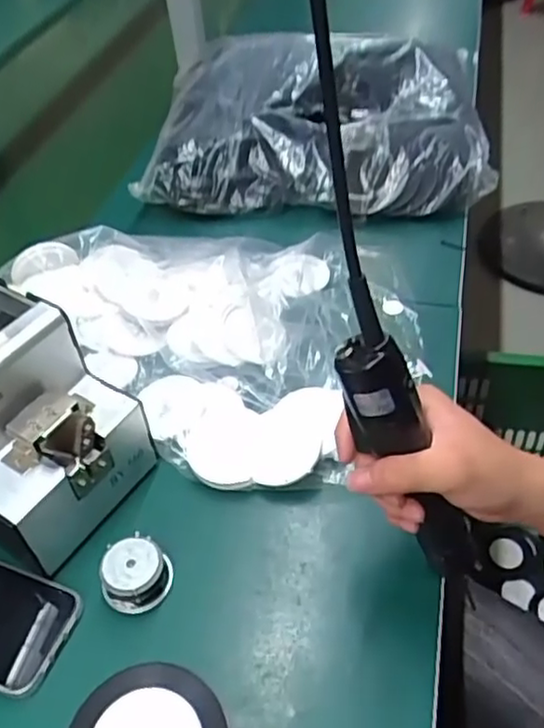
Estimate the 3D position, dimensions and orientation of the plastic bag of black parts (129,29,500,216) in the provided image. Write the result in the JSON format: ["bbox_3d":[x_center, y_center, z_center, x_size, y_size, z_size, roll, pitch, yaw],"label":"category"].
[{"bbox_3d":[0.062,-0.326,0.852,0.427,0.100,0.332,-2,46,2],"label":"plastic bag of black parts"}]

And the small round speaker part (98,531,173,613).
[{"bbox_3d":[-0.096,0.149,0.469,0.046,0.027,0.046,-2,46,2],"label":"small round speaker part"}]

